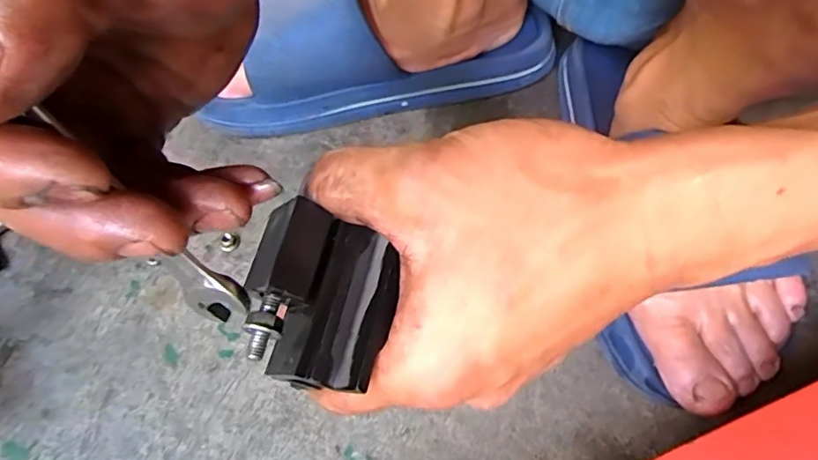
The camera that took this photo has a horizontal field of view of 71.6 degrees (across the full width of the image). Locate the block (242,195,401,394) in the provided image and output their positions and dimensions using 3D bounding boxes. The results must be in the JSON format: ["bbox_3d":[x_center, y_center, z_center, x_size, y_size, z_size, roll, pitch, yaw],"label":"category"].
[{"bbox_3d":[-0.028,0.021,0.175,0.044,0.015,0.052,14,62,9],"label":"block"}]

